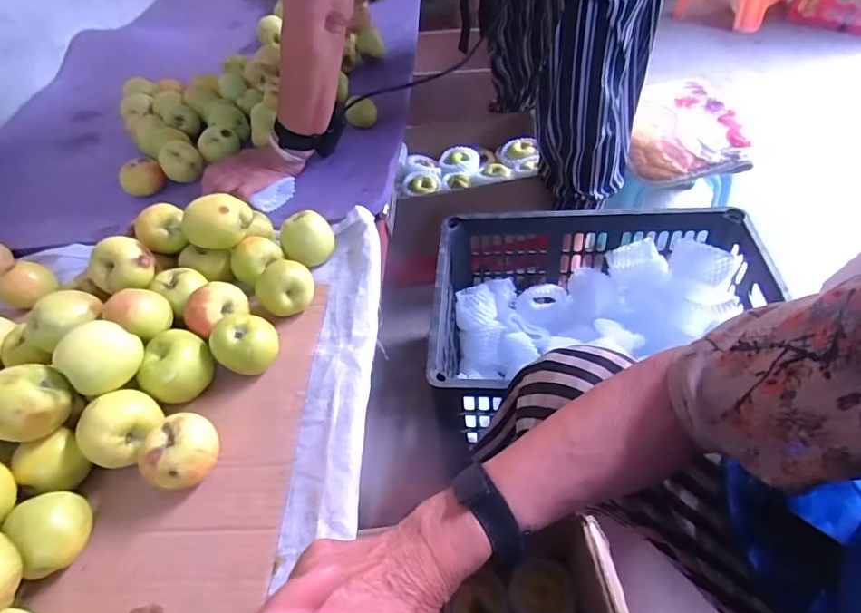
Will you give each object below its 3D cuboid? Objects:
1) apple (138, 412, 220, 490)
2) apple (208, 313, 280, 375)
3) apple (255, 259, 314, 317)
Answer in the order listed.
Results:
[{"bbox_3d":[-0.213,0.130,0.438,0.060,0.046,0.054,-35,53,-20],"label":"apple"},{"bbox_3d":[-0.185,0.040,0.507,0.060,0.054,0.048,-31,52,-17],"label":"apple"},{"bbox_3d":[-0.166,-0.026,0.569,0.062,0.048,0.060,-23,50,-11],"label":"apple"}]

